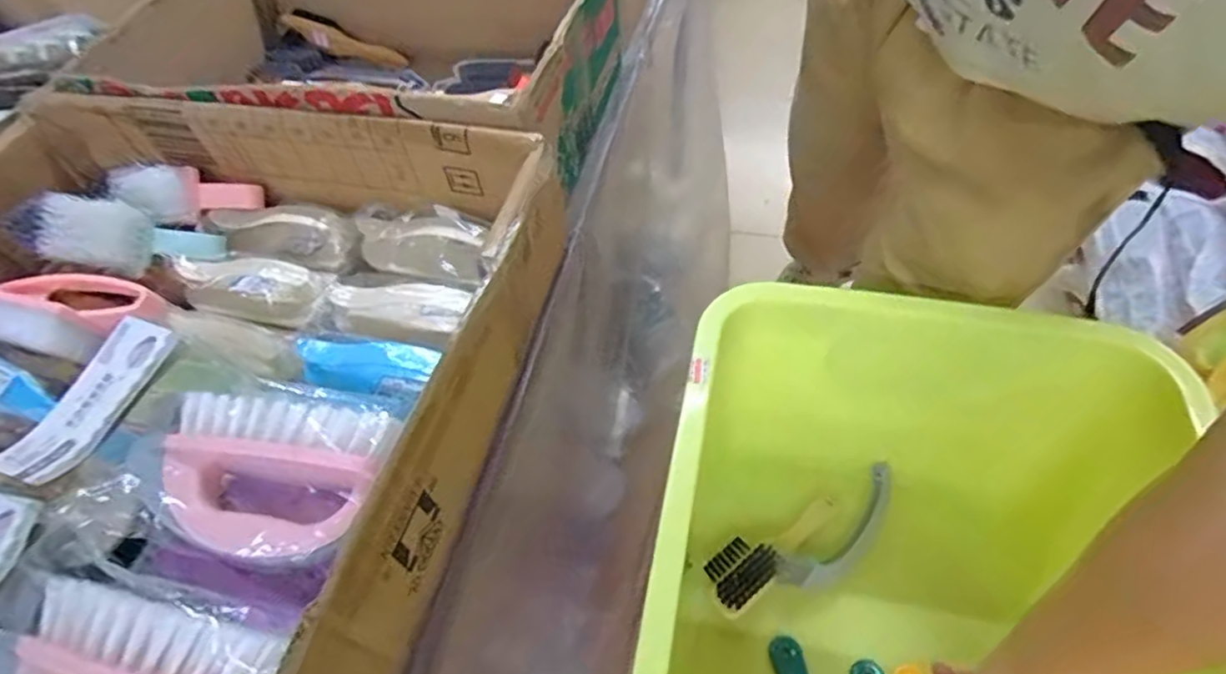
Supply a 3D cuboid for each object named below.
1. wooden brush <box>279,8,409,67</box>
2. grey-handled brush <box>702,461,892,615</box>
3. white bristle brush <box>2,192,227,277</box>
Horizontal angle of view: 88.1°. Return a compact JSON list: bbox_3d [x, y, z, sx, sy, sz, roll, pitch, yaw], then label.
[{"bbox_3d":[-0.337,-0.373,0.802,0.145,0.025,0.030,15,50,-21],"label":"wooden brush"},{"bbox_3d":[0.206,0.214,0.658,0.227,0.031,0.071,-23,55,-11],"label":"grey-handled brush"},{"bbox_3d":[-0.434,-0.090,0.553,0.180,0.063,0.045,8,54,-5],"label":"white bristle brush"}]

